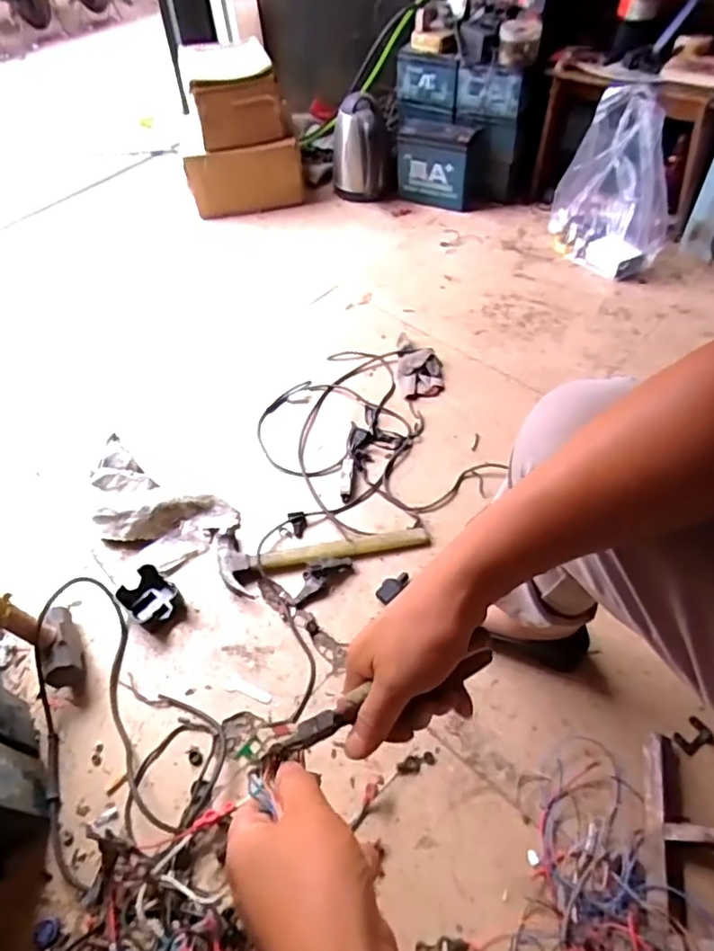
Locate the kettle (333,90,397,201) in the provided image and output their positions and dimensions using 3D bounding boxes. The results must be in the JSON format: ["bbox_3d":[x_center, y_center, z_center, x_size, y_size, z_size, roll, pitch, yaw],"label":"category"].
[{"bbox_3d":[0.016,-0.824,1.519,0.166,0.236,0.146,-2,52,3],"label":"kettle"}]

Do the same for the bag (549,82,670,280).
[{"bbox_3d":[0.567,-0.650,1.289,0.265,0.321,0.191,37,63,28],"label":"bag"}]

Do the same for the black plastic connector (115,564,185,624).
[{"bbox_3d":[-0.302,0.185,0.872,0.093,0.036,0.070,32,61,26],"label":"black plastic connector"}]

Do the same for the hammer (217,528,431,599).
[{"bbox_3d":[-0.052,0.128,0.895,0.317,0.030,0.100,-3,52,2],"label":"hammer"}]

